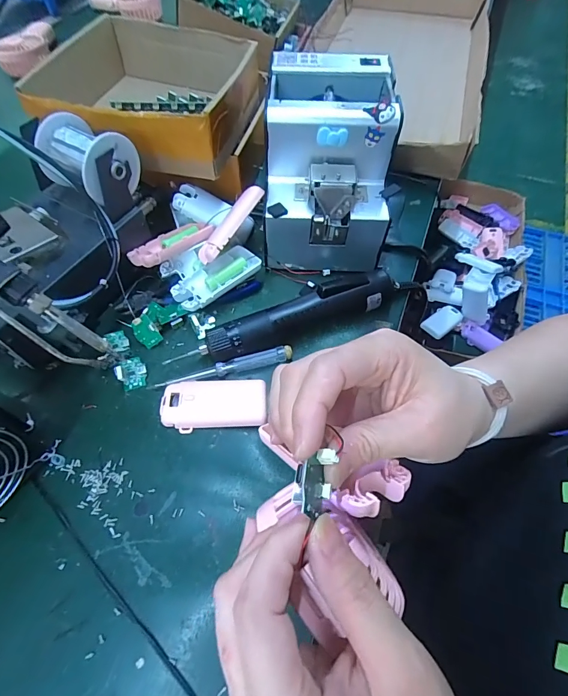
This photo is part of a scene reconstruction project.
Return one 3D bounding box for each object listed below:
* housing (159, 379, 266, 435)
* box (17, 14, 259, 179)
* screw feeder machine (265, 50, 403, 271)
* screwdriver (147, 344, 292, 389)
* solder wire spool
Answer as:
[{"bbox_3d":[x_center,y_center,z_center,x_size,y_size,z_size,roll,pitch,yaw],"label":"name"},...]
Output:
[{"bbox_3d":[-0.063,0.051,0.338,0.093,0.015,0.043,-4,59,-2],"label":"housing"},{"bbox_3d":[-0.145,-0.287,0.433,0.190,0.082,0.222,10,60,6],"label":"box"},{"bbox_3d":[0.045,-0.196,0.405,0.125,0.144,0.172,2,59,1],"label":"screw feeder machine"},{"bbox_3d":[-0.059,0.019,0.359,0.136,0.011,0.014,-13,60,-7],"label":"screwdriver"},{"bbox_3d":[-0.187,-0.179,0.350,0.079,0.051,0.067,25,63,14],"label":"solder wire spool"}]

